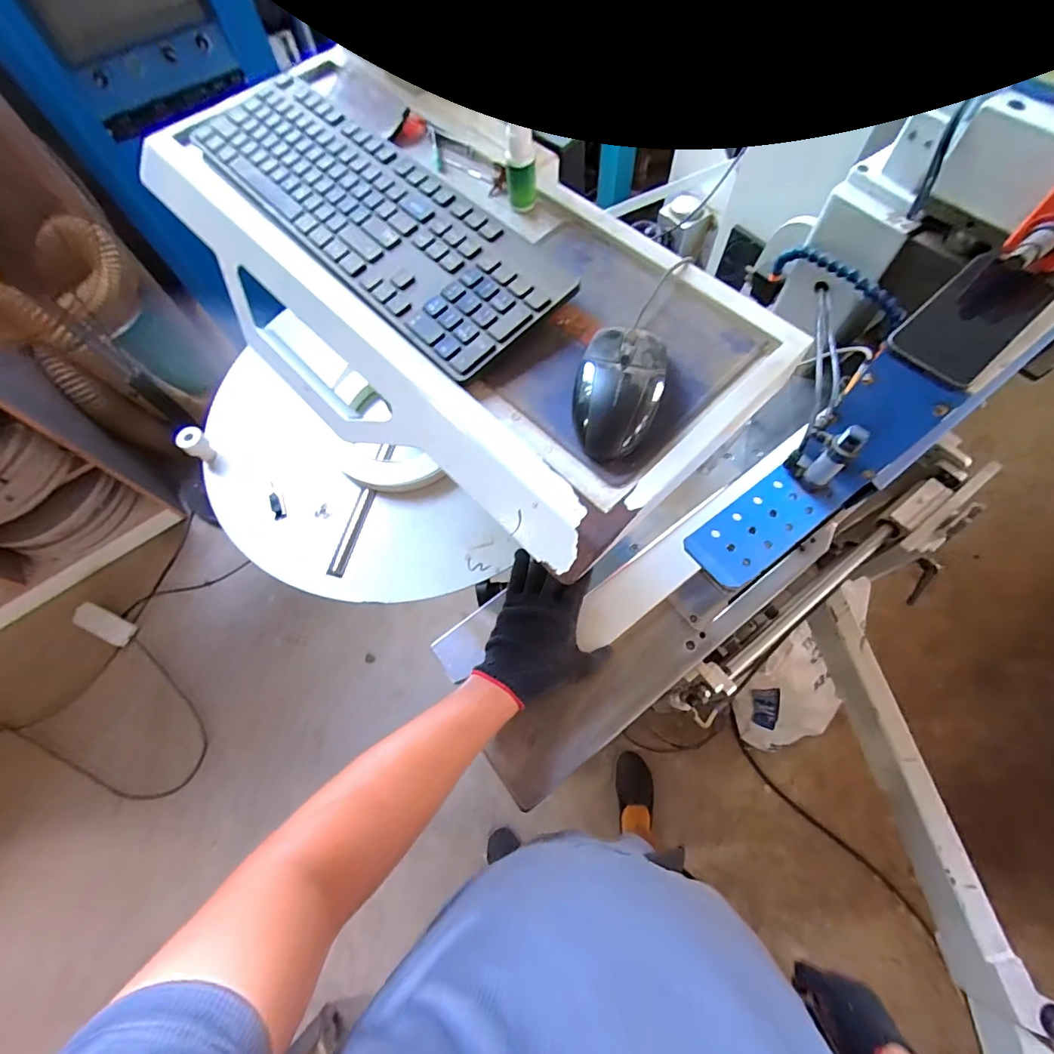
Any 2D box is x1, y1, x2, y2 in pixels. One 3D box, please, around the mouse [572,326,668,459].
[{"bbox_3d":[0.065,-0.099,0.338,0.059,0.031,0.103,12,68,8],"label":"mouse"}]

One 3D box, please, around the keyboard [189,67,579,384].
[{"bbox_3d":[-0.147,-0.288,0.427,0.125,0.020,0.422,-42,71,-14],"label":"keyboard"}]

